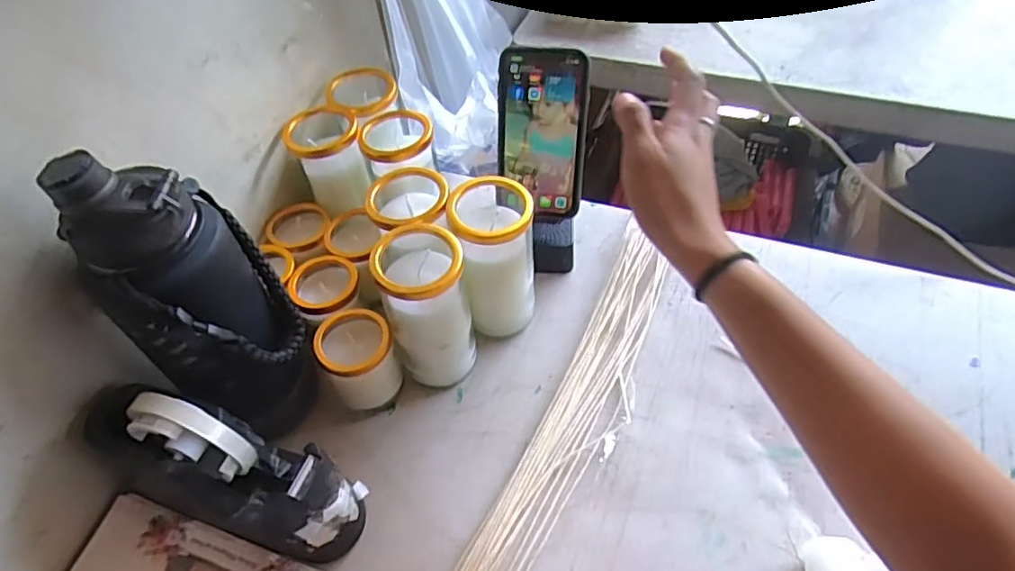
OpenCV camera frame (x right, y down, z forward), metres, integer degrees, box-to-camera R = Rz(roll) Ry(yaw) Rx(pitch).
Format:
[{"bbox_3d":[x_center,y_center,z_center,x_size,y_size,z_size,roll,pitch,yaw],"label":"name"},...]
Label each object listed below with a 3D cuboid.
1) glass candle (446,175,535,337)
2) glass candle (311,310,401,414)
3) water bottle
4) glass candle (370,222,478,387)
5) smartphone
[{"bbox_3d":[-0.009,-0.017,0.531,0.065,0.150,0.057,-4,51,0],"label":"glass candle"},{"bbox_3d":[-0.123,0.066,0.513,0.057,0.079,0.058,-2,51,2],"label":"glass candle"},{"bbox_3d":[-0.210,0.020,0.431,0.095,0.241,0.092,-35,57,-22],"label":"water bottle"},{"bbox_3d":[-0.064,0.021,0.503,0.067,0.147,0.069,-12,51,-6],"label":"glass candle"},{"bbox_3d":[0.031,-0.134,0.548,0.076,0.148,0.008,5,27,6],"label":"smartphone"}]

